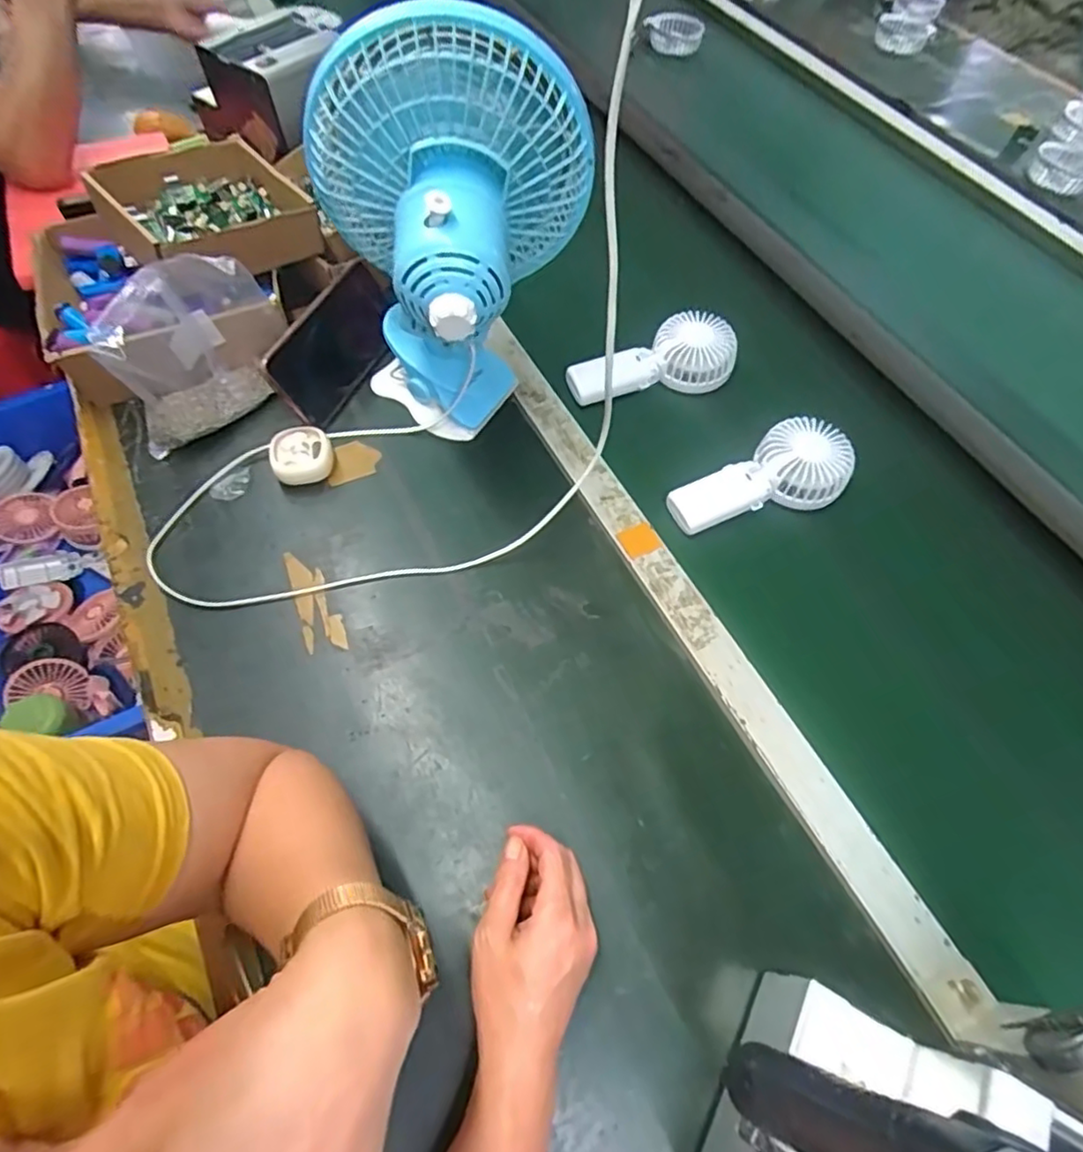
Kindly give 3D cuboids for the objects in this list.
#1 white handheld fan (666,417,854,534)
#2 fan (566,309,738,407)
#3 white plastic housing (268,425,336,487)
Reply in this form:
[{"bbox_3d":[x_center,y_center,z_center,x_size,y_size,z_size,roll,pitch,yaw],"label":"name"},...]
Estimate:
[{"bbox_3d":[0.206,-0.087,0.582,0.178,0.043,0.081,-28,65,-15],"label":"white handheld fan"},{"bbox_3d":[0.117,-0.226,0.660,0.178,0.037,0.086,-23,64,-13],"label":"fan"},{"bbox_3d":[-0.227,-0.114,0.596,0.055,0.028,0.055,-19,63,-11],"label":"white plastic housing"}]

